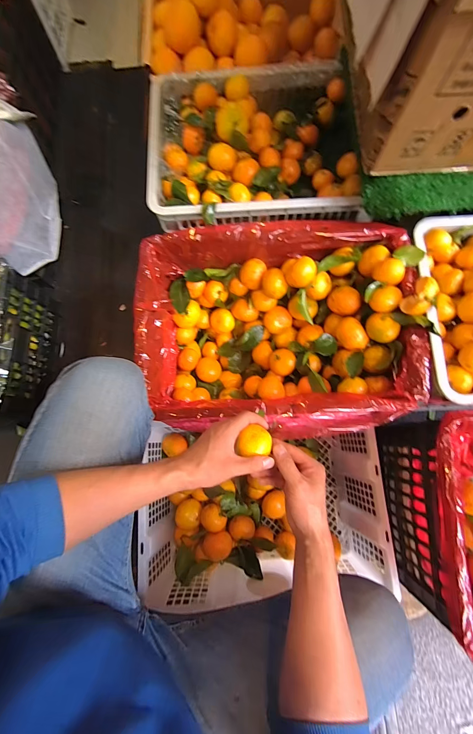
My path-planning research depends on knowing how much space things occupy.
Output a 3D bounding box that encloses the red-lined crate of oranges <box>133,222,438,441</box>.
[{"bbox_3d":[0.070,-0.063,0.628,0.505,0.230,0.378,0,78,1],"label":"red-lined crate of oranges"}]

